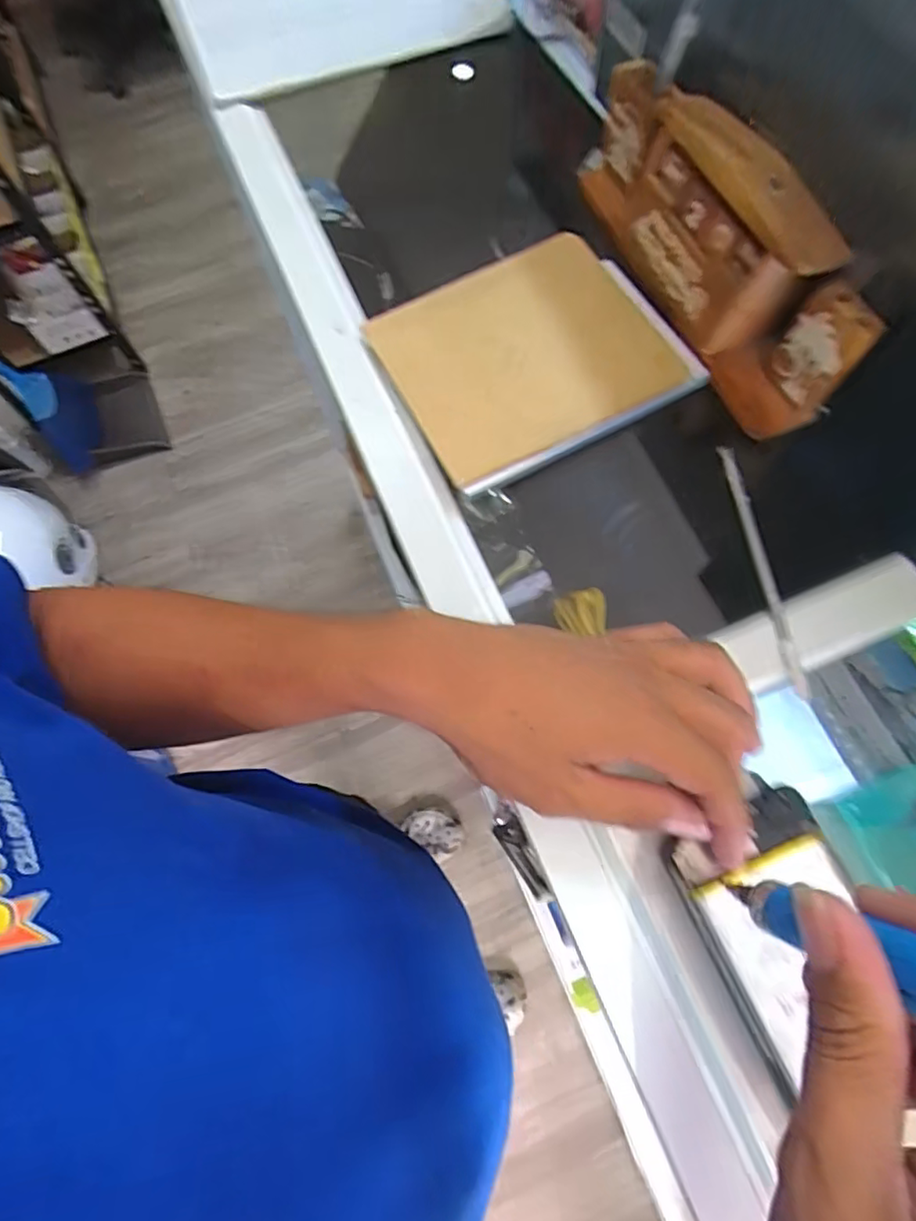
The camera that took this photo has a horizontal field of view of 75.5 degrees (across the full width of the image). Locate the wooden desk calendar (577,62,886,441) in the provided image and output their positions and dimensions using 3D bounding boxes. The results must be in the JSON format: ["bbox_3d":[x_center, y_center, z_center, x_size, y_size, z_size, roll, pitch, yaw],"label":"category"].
[{"bbox_3d":[0.144,-0.218,0.344,0.052,0.080,0.236,-22,71,-6],"label":"wooden desk calendar"}]

